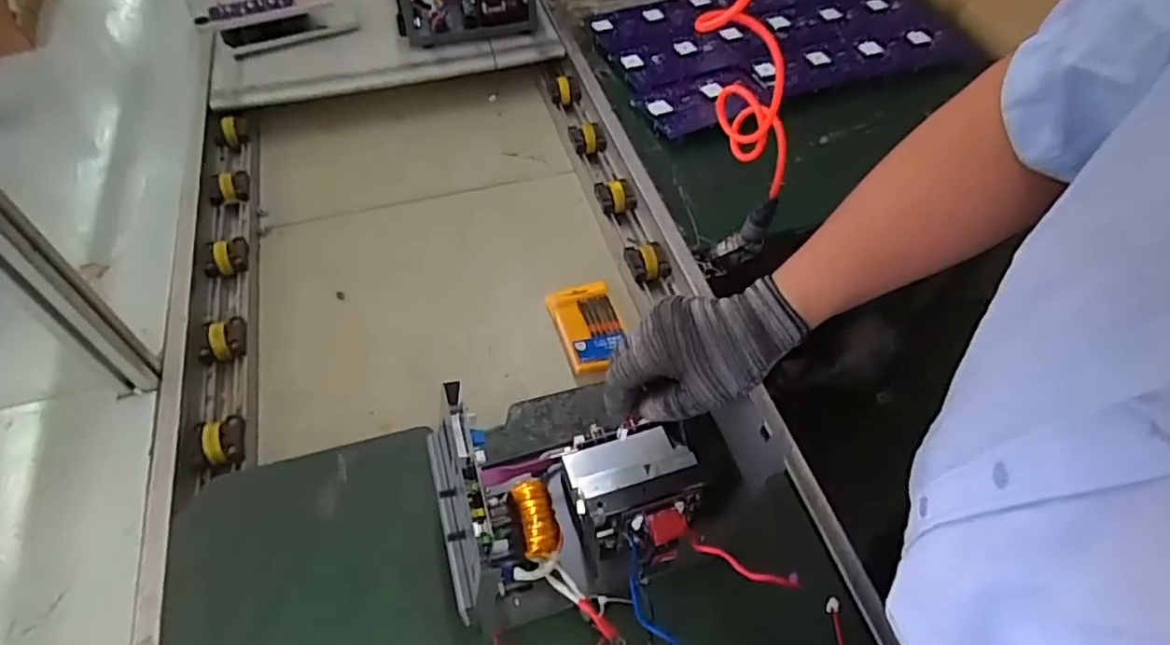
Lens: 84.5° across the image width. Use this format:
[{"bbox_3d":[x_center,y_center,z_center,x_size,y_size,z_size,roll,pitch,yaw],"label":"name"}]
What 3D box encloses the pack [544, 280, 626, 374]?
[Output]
[{"bbox_3d":[0.007,0.004,0.858,0.082,0.019,0.135,-17,54,-12],"label":"pack"}]

